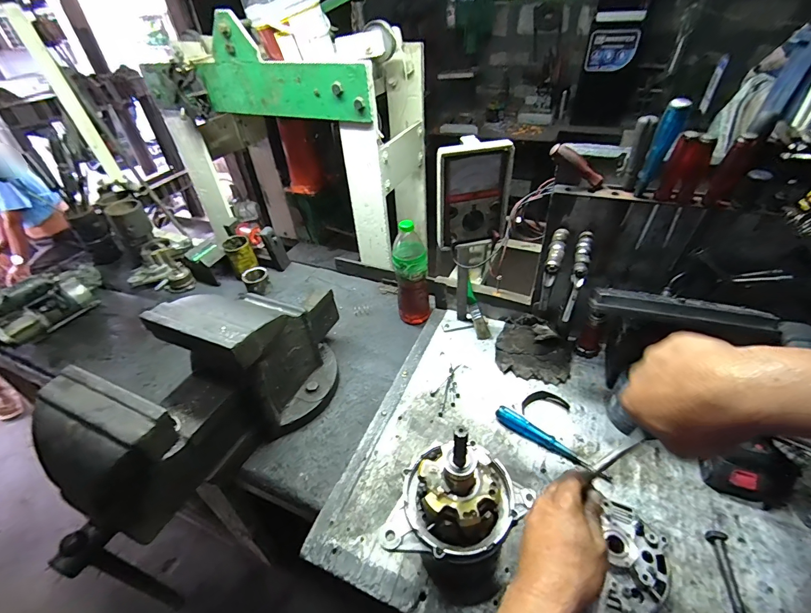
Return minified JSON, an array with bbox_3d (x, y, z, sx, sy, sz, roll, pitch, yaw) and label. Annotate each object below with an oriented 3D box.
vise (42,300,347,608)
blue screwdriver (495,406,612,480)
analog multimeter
[{"bbox_3d":[-0.308,0.130,0.640,0.215,0.245,0.533,12,43,18],"label":"vise"},{"bbox_3d":[0.244,0.227,0.634,0.191,0.023,0.025,23,48,28],"label":"blue screwdriver"},{"bbox_3d":[0.114,-0.194,0.647,0.127,0.166,0.052,-10,41,-6],"label":"analog multimeter"}]

